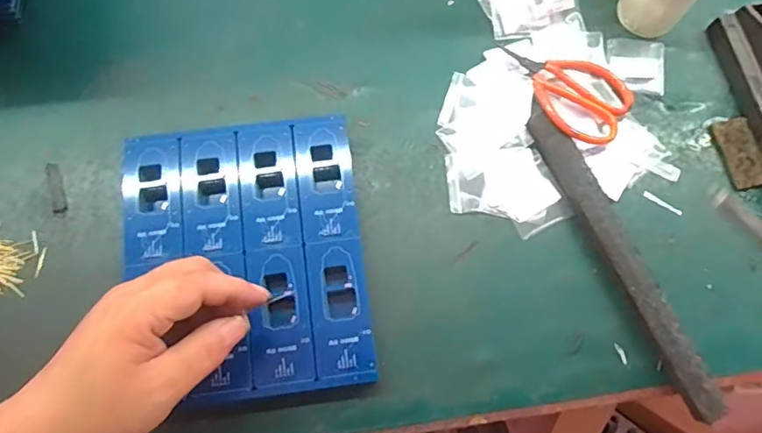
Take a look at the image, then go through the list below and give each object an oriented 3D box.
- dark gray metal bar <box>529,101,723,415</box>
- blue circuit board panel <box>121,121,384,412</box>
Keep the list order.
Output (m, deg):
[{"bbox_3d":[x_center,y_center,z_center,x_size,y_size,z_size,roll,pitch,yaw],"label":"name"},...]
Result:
[{"bbox_3d":[0.169,0.027,0.394,0.021,0.018,0.242,-22,75,-8],"label":"dark gray metal bar"},{"bbox_3d":[-0.095,0.027,0.381,0.162,0.010,0.189,-6,73,-3],"label":"blue circuit board panel"}]

